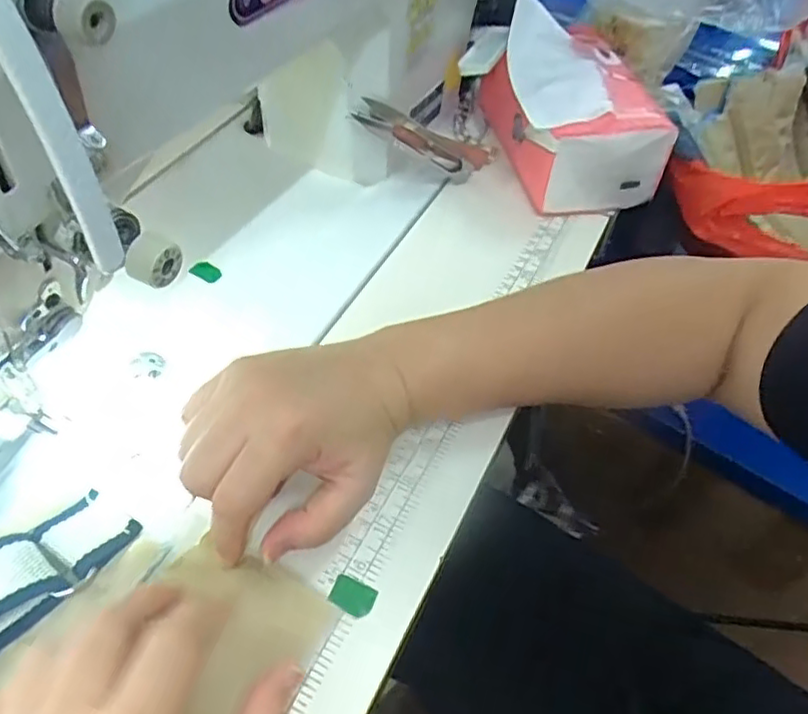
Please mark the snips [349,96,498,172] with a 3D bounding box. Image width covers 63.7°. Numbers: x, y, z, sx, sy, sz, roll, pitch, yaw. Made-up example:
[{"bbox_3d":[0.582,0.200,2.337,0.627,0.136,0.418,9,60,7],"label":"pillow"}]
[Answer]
[{"bbox_3d":[0.019,-0.156,0.470,0.125,0.022,0.022,9,45,-35],"label":"snips"}]

